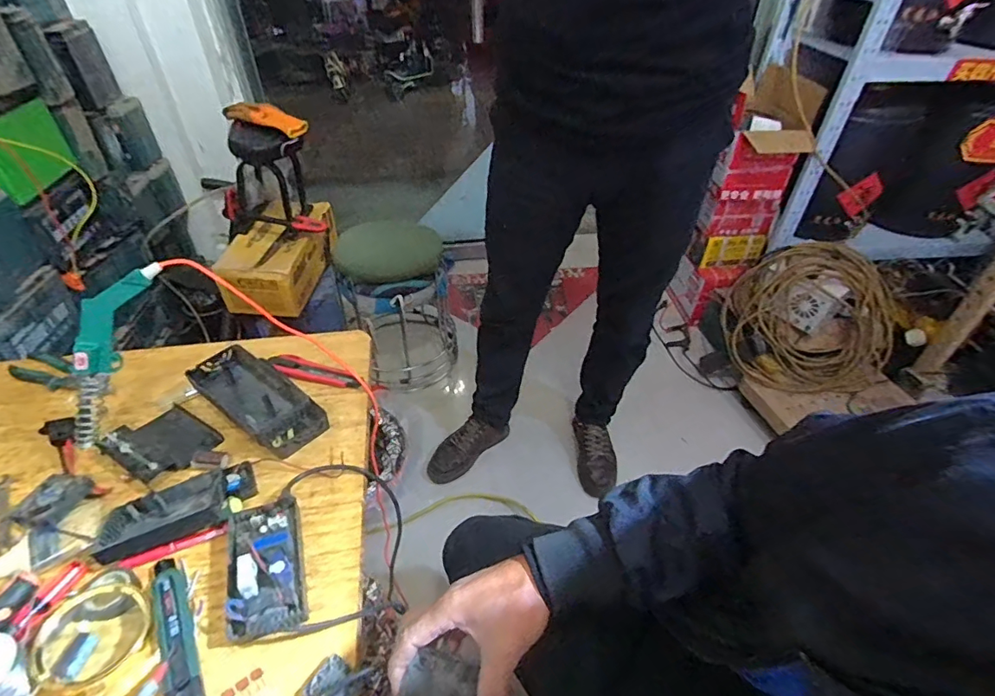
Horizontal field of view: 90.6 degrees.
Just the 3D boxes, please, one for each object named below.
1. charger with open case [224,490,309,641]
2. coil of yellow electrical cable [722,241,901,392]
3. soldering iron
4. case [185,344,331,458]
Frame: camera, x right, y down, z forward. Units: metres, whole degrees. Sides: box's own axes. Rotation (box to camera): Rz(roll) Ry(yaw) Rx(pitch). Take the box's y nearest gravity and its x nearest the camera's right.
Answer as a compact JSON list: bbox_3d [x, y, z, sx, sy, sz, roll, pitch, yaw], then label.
[{"bbox_3d":[-0.243,0.225,0.513,0.070,0.051,0.141,-13,44,-16],"label":"charger with open case"},{"bbox_3d":[0.911,-0.091,1.419,0.467,0.403,0.113,-7,-4,11],"label":"coil of yellow electrical cable"},{"bbox_3d":[-0.466,0.005,0.578,0.033,0.230,0.053,23,7,23],"label":"soldering iron"},{"bbox_3d":[-0.329,0.069,0.680,0.192,0.051,0.088,27,47,26],"label":"case"}]

